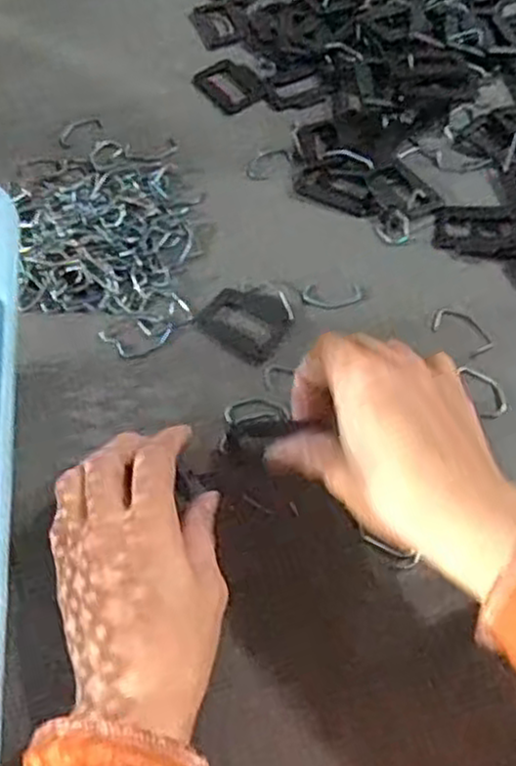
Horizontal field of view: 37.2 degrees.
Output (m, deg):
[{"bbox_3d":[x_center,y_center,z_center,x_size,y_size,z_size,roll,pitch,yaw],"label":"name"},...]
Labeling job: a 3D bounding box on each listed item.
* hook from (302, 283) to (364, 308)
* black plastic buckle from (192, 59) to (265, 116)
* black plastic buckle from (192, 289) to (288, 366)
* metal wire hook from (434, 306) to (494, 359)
[{"bbox_3d":[0.044,-0.052,0.450,0.034,0.004,0.017,0,58,2],"label":"hook"},{"bbox_3d":[-0.020,-0.216,0.557,0.040,0.005,0.051,-32,62,-16],"label":"black plastic buckle"},{"bbox_3d":[-0.006,-0.037,0.441,0.051,0.004,0.042,37,66,22],"label":"black plastic buckle"},{"bbox_3d":[0.115,-0.029,0.432,0.022,0.004,0.038,-28,56,-22],"label":"metal wire hook"}]

